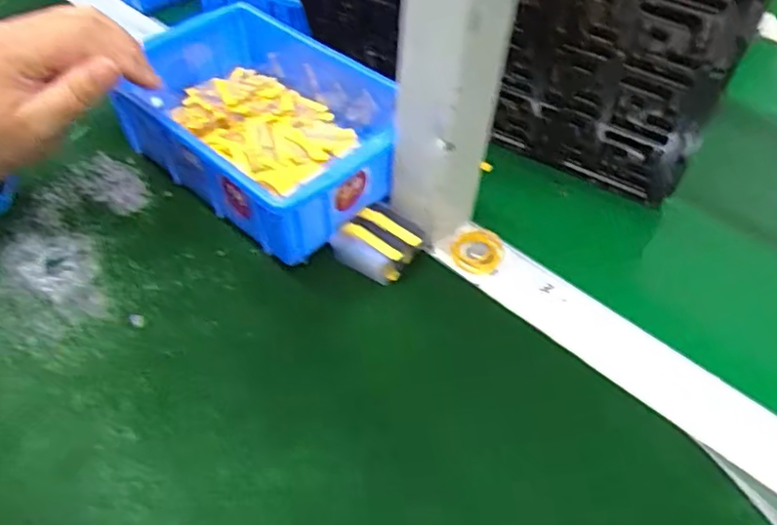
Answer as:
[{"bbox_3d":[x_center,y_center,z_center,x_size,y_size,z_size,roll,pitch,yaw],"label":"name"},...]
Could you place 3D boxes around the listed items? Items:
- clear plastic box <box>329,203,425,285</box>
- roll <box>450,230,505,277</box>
[{"bbox_3d":[-0.007,-0.012,0.410,0.045,0.023,0.044,-36,58,-30],"label":"clear plastic box"},{"bbox_3d":[0.058,-0.007,0.418,0.032,0.008,0.033,1,48,-1],"label":"roll"}]

